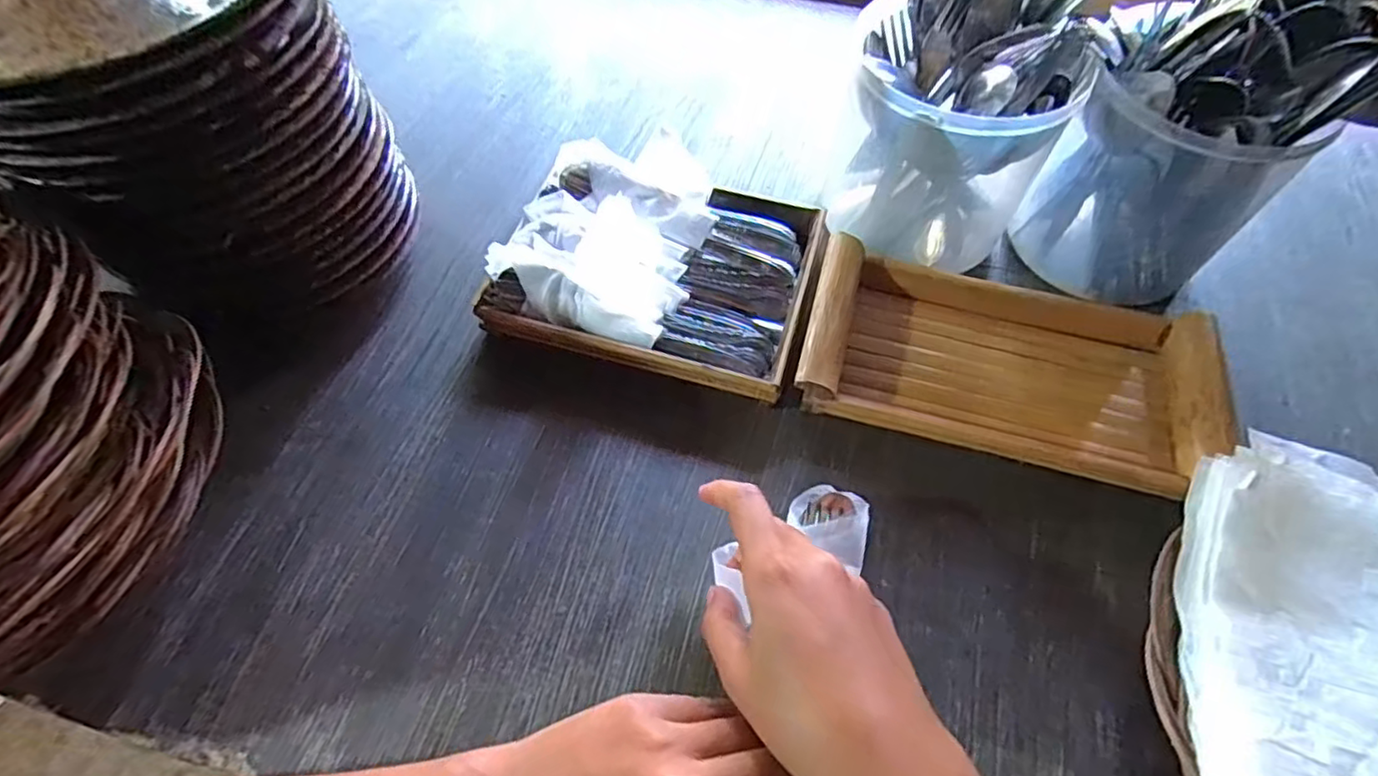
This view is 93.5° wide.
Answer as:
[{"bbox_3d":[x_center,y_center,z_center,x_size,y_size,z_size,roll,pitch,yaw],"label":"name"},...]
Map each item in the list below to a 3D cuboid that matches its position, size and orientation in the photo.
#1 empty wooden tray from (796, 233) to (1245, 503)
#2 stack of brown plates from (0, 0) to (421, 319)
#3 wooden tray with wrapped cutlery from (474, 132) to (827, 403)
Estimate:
[{"bbox_3d":[0.200,-0.019,0.415,0.243,0.042,0.131,14,59,8],"label":"empty wooden tray"},{"bbox_3d":[-0.296,-0.148,0.400,0.175,0.197,0.178,29,62,17],"label":"stack of brown plates"},{"bbox_3d":[-0.016,-0.085,0.443,0.198,0.059,0.162,15,59,9],"label":"wooden tray with wrapped cutlery"}]

